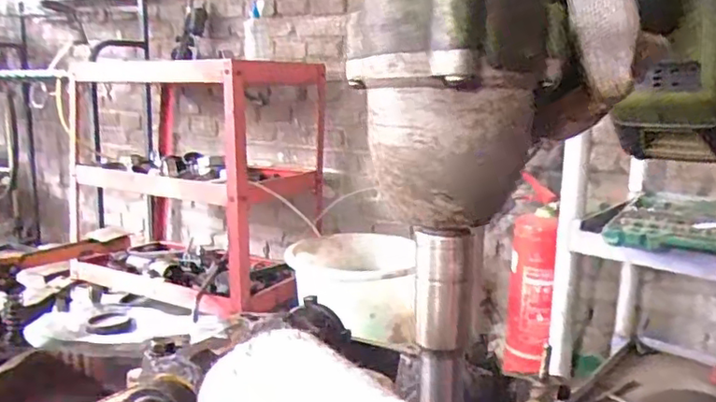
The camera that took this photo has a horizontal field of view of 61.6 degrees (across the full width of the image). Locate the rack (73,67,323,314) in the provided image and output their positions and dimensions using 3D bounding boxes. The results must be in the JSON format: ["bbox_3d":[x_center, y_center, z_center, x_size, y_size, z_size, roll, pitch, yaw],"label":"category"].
[{"bbox_3d":[-0.484,-0.074,1.826,0.761,0.659,0.513,8,11,29],"label":"rack"}]

